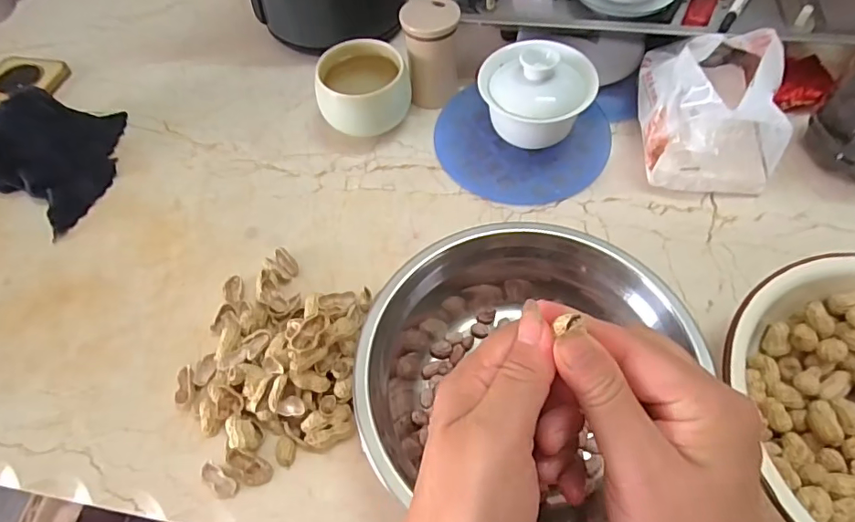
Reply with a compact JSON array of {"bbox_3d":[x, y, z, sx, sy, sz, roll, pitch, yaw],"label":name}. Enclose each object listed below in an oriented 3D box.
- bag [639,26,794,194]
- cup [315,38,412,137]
[{"bbox_3d":[0.230,-0.132,0.418,0.100,0.083,0.129,4,59,6],"label":"bag"},{"bbox_3d":[-0.057,-0.150,0.459,0.079,0.065,0.070,-16,59,-6],"label":"cup"}]

